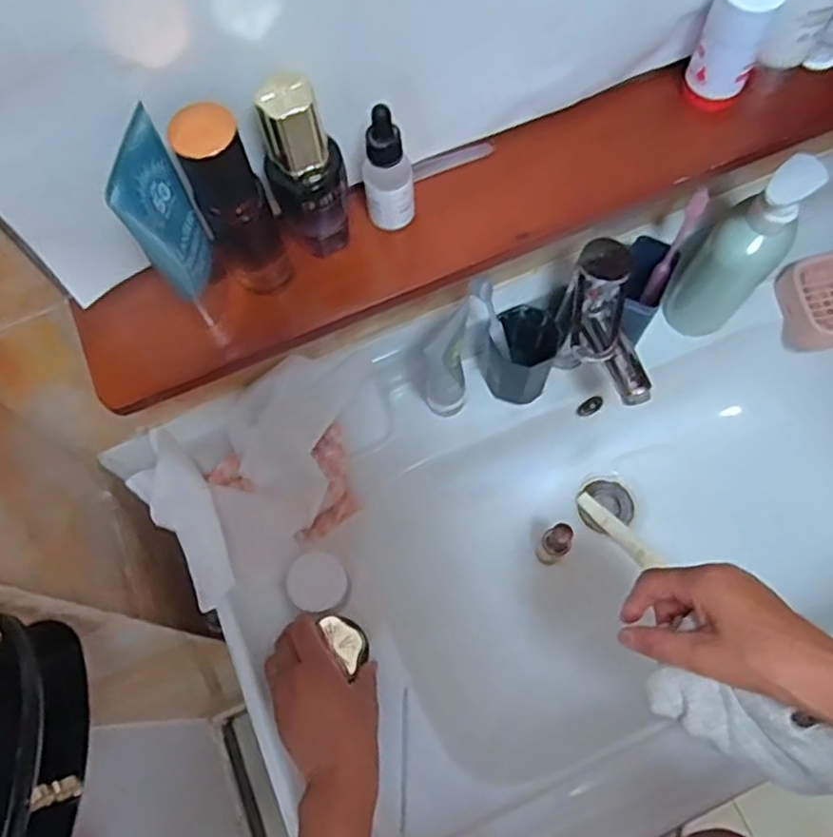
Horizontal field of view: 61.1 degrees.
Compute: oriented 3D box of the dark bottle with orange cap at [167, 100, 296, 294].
[{"bbox_3d":[-0.099,-0.115,0.387,0.035,0.115,0.032,-28,70,-8],"label":"dark bottle with orange cap"}]

